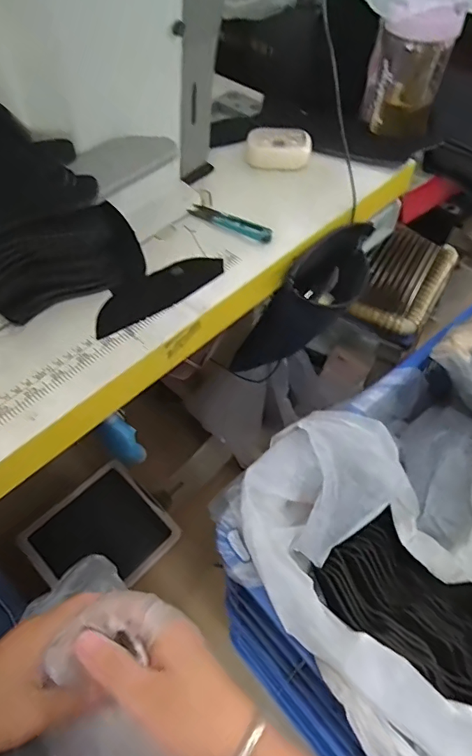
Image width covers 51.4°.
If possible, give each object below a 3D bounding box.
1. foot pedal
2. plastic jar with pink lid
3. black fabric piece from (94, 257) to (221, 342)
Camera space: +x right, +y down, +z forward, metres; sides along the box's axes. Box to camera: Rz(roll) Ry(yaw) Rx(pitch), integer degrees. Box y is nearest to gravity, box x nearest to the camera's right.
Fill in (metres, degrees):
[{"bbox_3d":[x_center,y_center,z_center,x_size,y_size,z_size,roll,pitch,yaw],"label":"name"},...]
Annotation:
[{"bbox_3d":[-0.270,0.322,1.006,0.223,0.030,0.245,44,60,10],"label":"foot pedal"},{"bbox_3d":[0.205,-0.359,0.593,0.089,0.146,0.076,11,55,8],"label":"plastic jar with pink lid"},{"bbox_3d":[-0.073,-0.082,0.465,0.137,0.006,0.047,-31,62,-18],"label":"black fabric piece"}]

